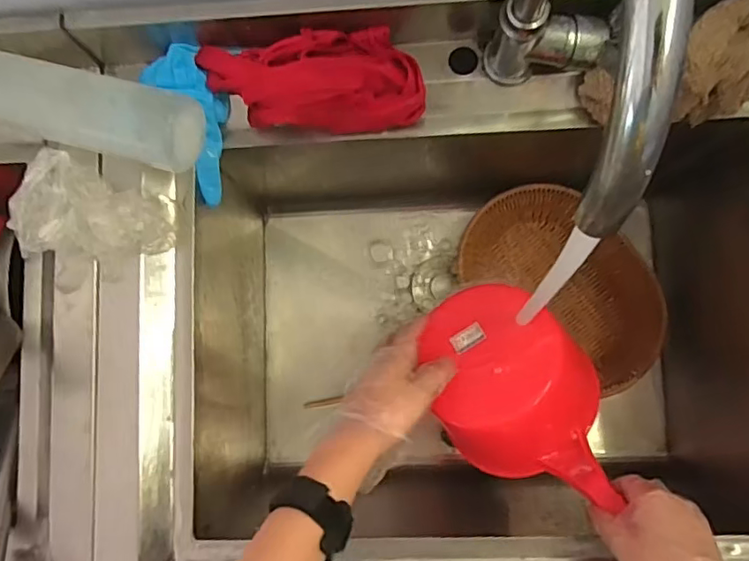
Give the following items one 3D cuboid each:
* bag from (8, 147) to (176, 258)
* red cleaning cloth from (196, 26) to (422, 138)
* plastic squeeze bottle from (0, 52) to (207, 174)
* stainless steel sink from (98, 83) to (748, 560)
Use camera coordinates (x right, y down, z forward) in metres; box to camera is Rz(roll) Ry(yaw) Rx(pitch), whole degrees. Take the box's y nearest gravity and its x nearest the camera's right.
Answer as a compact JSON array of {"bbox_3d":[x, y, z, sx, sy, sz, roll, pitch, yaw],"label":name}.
[{"bbox_3d":[-0.264,-0.071,0.530,0.139,0.034,0.092,2,84,5],"label":"bag"},{"bbox_3d":[-0.056,-0.179,0.516,0.193,0.047,0.076,-5,84,4],"label":"red cleaning cloth"},{"bbox_3d":[-0.273,-0.156,0.510,0.227,0.083,0.066,17,86,6],"label":"plastic squeeze bottle"},{"bbox_3d":[0.101,0.068,0.649,0.687,0.303,0.507,-3,84,4],"label":"stainless steel sink"}]

